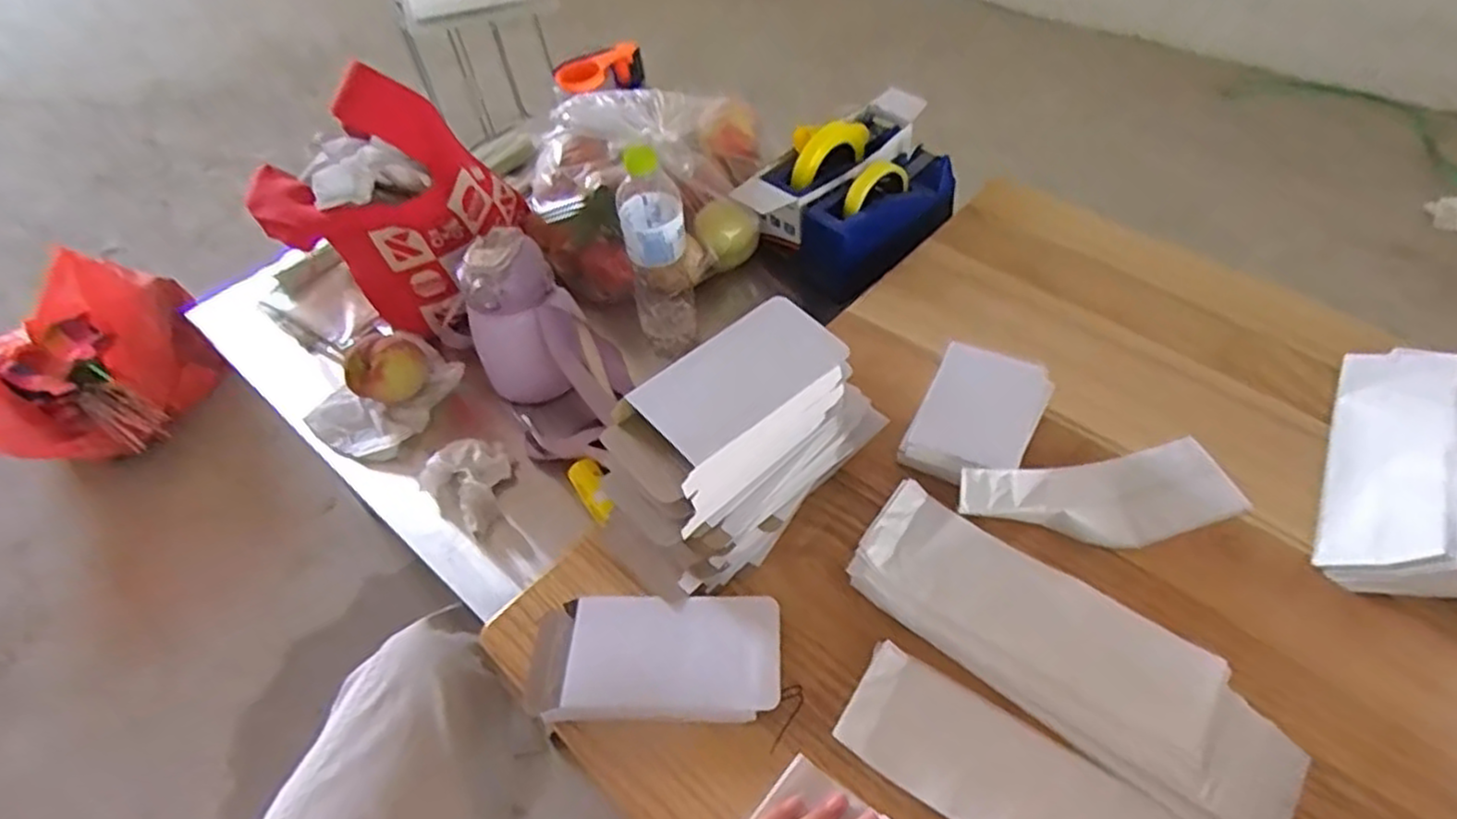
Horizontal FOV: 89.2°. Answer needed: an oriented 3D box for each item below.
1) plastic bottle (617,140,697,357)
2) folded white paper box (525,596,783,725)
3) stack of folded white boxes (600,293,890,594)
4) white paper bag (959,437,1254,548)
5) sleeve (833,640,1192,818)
[{"bbox_3d":[-0.074,-0.157,0.795,0.068,0.245,0.062,-11,50,-3],"label":"plastic bottle"},{"bbox_3d":[-0.057,0.182,0.548,0.188,0.018,0.089,-2,49,4],"label":"folded white paper box"},{"bbox_3d":[0.023,0.021,0.600,0.241,0.145,0.109,-33,54,-21],"label":"stack of folded white boxes"},{"bbox_3d":[0.304,0.068,0.601,0.239,0.037,0.081,-1,48,-14],"label":"white paper bag"},{"bbox_3d":[0.197,0.249,0.478,0.247,0.011,0.082,26,59,25],"label":"sleeve"}]

